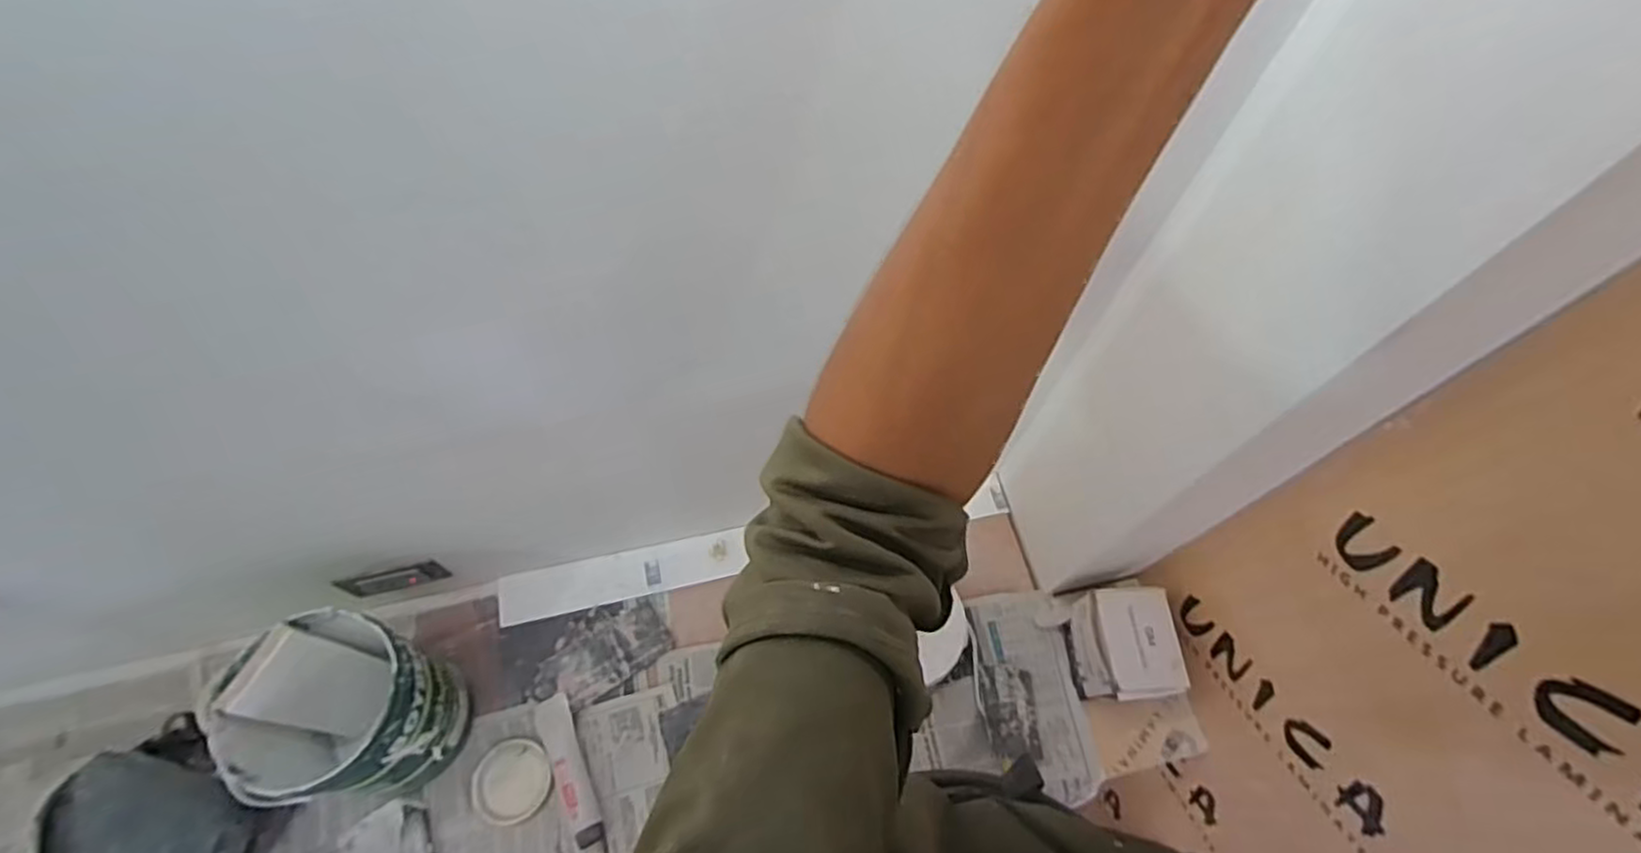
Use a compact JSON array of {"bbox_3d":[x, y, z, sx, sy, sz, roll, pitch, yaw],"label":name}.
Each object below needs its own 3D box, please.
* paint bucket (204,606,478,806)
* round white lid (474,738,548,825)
[{"bbox_3d":[-0.496,0.310,0.785,0.157,0.221,0.173,14,63,4],"label":"paint bucket"},{"bbox_3d":[-0.366,0.419,0.858,0.088,0.015,0.089,1,63,-3],"label":"round white lid"}]

